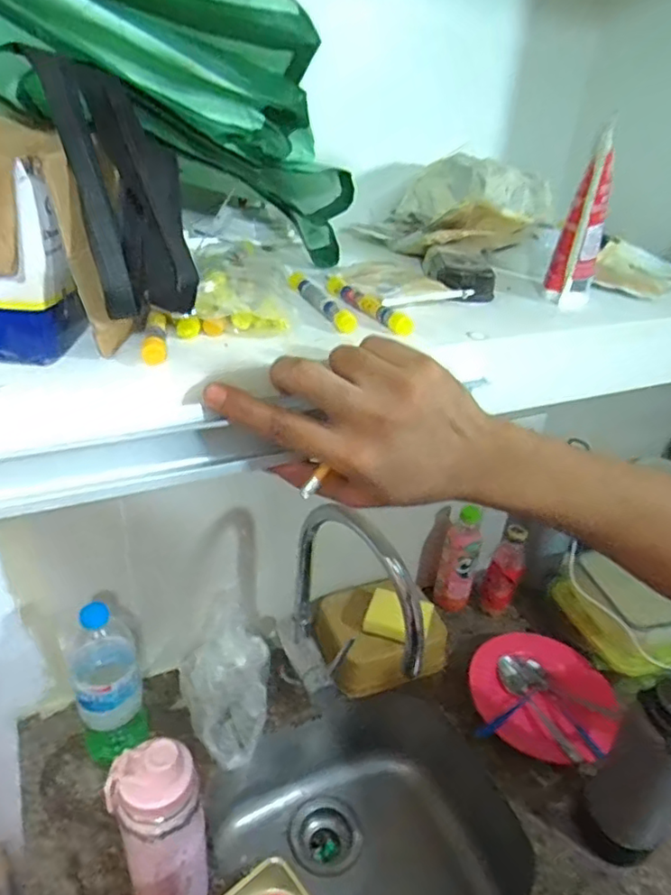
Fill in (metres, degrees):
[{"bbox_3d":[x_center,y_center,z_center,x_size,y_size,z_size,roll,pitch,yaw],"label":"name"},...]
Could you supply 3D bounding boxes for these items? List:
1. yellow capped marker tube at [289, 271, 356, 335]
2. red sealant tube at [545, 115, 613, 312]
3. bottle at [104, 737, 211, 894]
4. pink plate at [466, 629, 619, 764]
[{"bbox_3d":[-0.013,-0.112,0.460,0.012,0.011,0.107,-11,36,-23],"label":"yellow capped marker tube"},{"bbox_3d":[0.200,-0.179,0.491,0.035,0.134,0.030,15,34,17],"label":"red sealant tube"},{"bbox_3d":[-0.173,0.401,0.616,0.084,0.263,0.072,-10,35,-21],"label":"bottle"},{"bbox_3d":[0.310,0.373,0.933,0.202,0.052,0.217,3,32,-2],"label":"pink plate"}]

